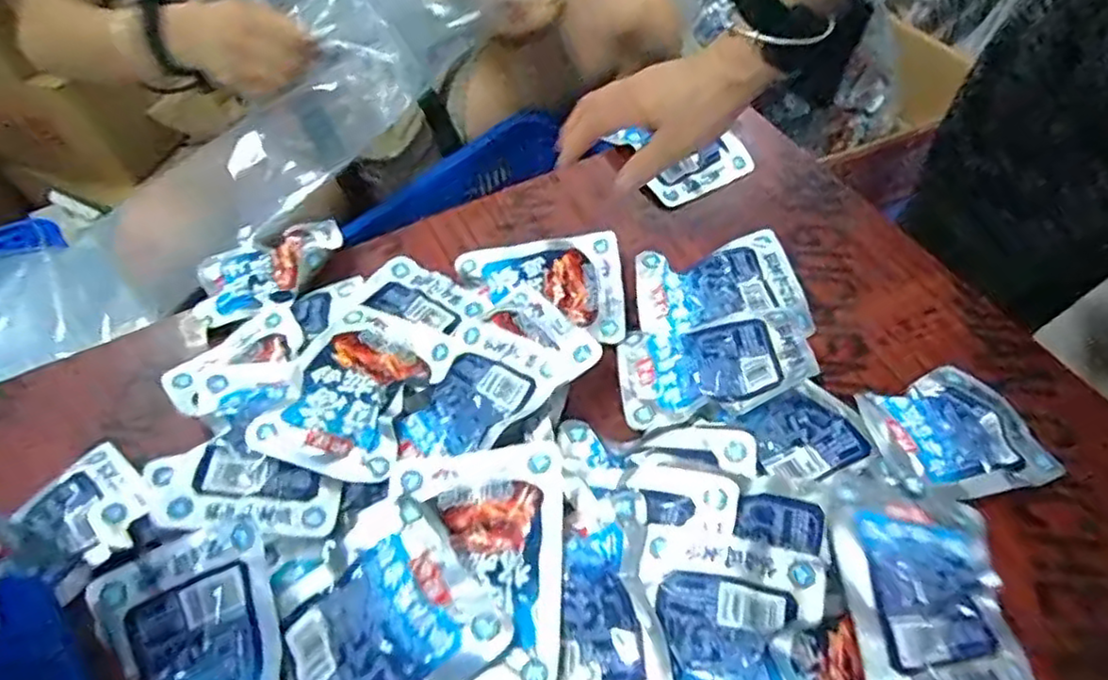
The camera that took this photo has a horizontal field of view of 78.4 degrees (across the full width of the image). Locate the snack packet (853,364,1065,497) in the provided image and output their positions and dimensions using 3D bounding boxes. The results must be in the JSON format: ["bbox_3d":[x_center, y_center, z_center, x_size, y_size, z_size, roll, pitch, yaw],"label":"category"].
[{"bbox_3d":[0.259,0.058,0.444,0.108,0.030,0.091,-12,54,-5],"label":"snack packet"}]

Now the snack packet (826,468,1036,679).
[{"bbox_3d":[0.207,0.139,0.383,0.093,0.028,0.130,-2,54,2],"label":"snack packet"}]

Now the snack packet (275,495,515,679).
[{"bbox_3d":[-0.089,0.142,0.339,0.104,0.030,0.100,-36,60,-21],"label":"snack packet"}]

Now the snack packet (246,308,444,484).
[{"bbox_3d":[-0.130,0.033,0.448,0.087,0.022,0.118,15,56,14],"label":"snack packet"}]

